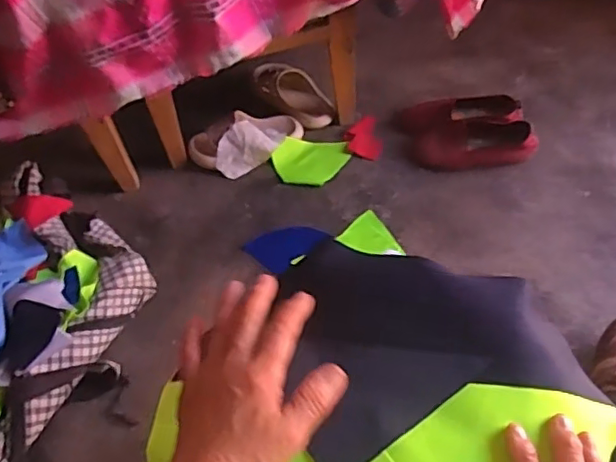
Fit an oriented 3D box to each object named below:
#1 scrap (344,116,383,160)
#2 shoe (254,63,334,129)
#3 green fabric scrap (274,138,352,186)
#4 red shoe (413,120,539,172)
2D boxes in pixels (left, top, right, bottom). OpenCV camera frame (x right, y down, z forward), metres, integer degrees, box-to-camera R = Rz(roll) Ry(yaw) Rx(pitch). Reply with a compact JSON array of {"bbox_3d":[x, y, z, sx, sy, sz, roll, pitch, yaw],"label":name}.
[{"bbox_3d":[0.113,-0.187,1.201,0.070,0.013,0.102,-10,57,-5],"label":"scrap"},{"bbox_3d":[-0.026,-0.291,1.248,0.195,0.063,0.089,42,66,12],"label":"shoe"},{"bbox_3d":[0.006,-0.139,1.173,0.146,0.020,0.106,0,56,2],"label":"green fabric scrap"},{"bbox_3d":[0.321,-0.166,1.138,0.227,0.058,0.076,-2,55,16],"label":"red shoe"}]

